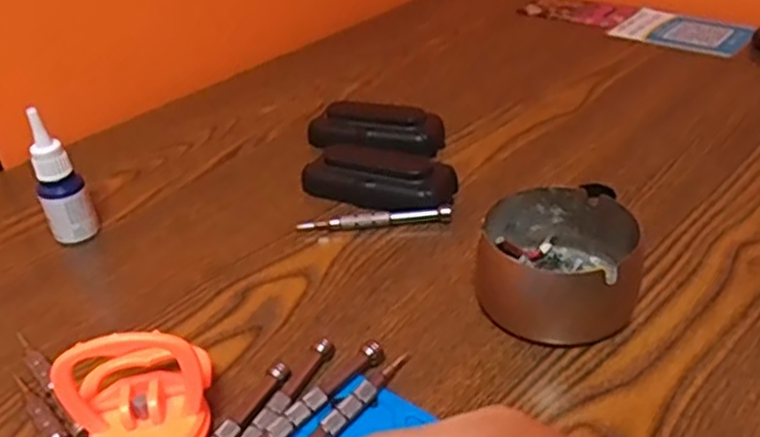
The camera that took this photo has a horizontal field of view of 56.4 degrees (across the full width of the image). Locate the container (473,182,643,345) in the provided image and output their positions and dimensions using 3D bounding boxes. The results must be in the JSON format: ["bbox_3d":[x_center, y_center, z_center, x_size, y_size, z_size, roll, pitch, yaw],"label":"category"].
[{"bbox_3d":[0.100,0.025,0.399,0.082,0.048,0.086,-4,33,2],"label":"container"}]

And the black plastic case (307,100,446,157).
[{"bbox_3d":[-0.004,-0.072,0.579,0.110,0.028,0.049,6,35,17],"label":"black plastic case"}]

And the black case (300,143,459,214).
[{"bbox_3d":[-0.002,-0.029,0.510,0.108,0.030,0.041,10,36,22],"label":"black case"}]

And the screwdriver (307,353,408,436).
[{"bbox_3d":[-0.019,0.095,0.338,0.013,0.013,0.107,21,41,34],"label":"screwdriver"}]

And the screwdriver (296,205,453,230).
[{"bbox_3d":[-0.003,0.001,0.476,0.101,0.012,0.012,-4,33,2],"label":"screwdriver"}]

